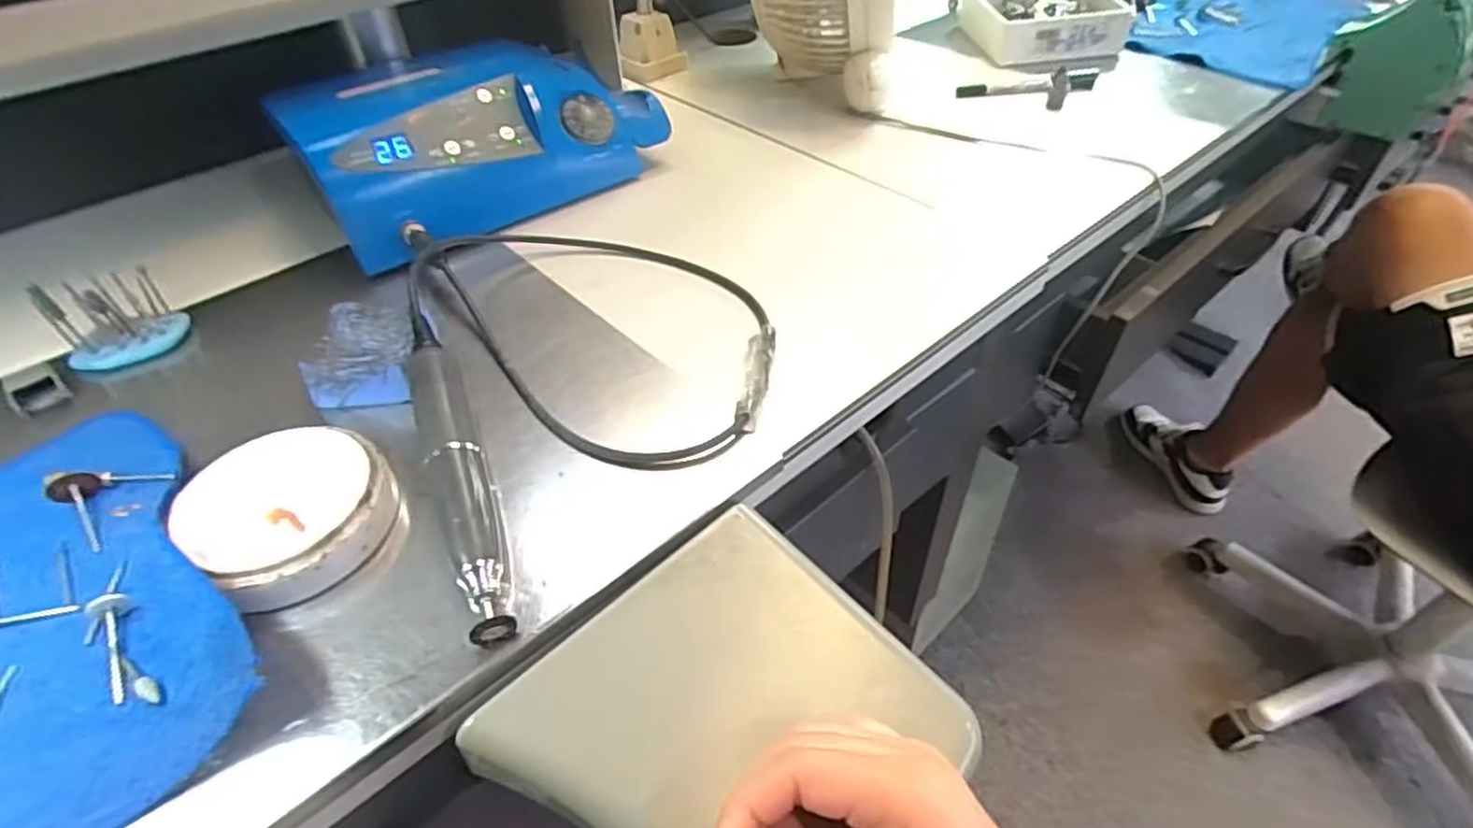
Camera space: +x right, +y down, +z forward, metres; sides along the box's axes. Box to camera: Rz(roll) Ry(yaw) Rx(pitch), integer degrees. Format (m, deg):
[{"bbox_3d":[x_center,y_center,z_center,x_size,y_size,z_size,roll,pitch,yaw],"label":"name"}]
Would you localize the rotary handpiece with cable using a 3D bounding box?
[{"bbox_3d":[-0.077,-0.040,0.407,0.196,0.033,0.302,-18,47,-15],"label":"rotary handpiece with cable"}]

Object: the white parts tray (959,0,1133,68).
[{"bbox_3d":[0.327,-0.425,0.774,0.157,0.041,0.153,-4,45,-1],"label":"white parts tray"}]

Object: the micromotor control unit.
[{"bbox_3d":[-0.196,-0.218,0.556,0.265,0.083,0.177,-28,50,-24],"label":"micromotor control unit"}]

